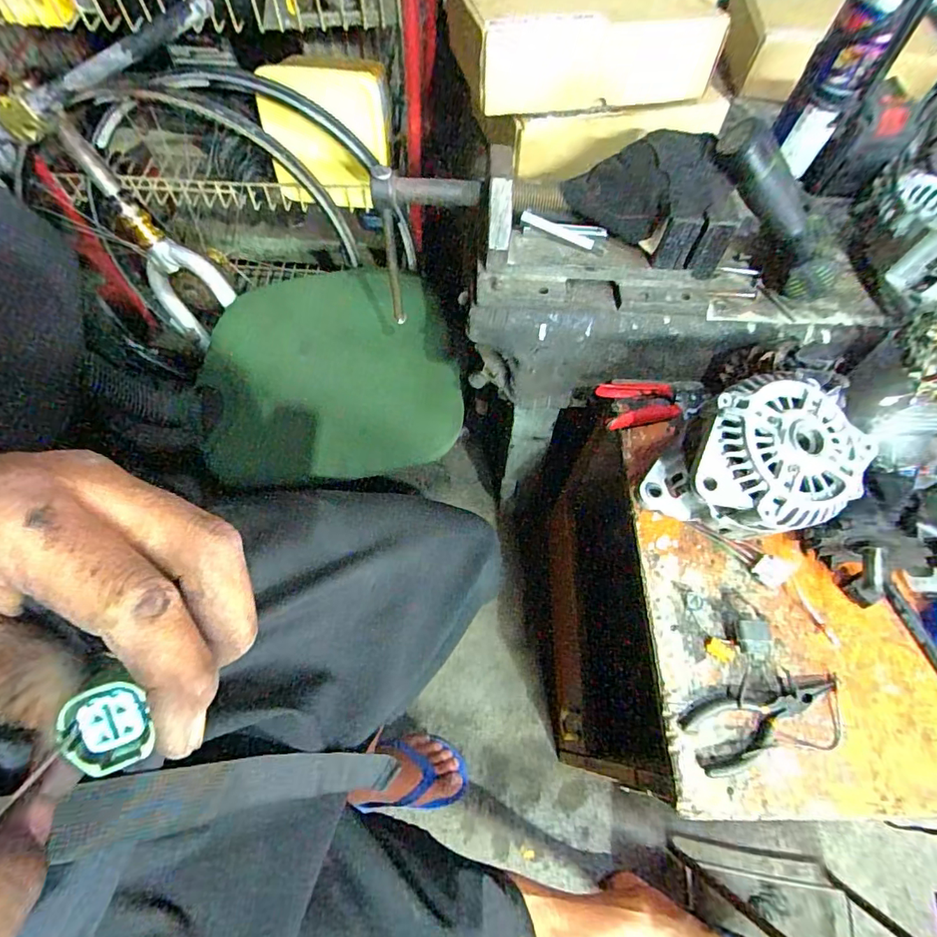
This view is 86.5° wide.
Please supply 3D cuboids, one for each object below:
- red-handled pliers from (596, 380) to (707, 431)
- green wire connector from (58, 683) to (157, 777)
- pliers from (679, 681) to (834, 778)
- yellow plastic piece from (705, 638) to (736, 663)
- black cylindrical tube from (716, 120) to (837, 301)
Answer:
[{"bbox_3d":[0.217,-0.076,0.575,0.130,0.030,0.061,-4,64,-4],"label":"red-handled pliers"},{"bbox_3d":[-0.104,0.073,0.145,0.019,0.017,0.024,-22,98,-21],"label":"green wire connector"},{"bbox_3d":[0.255,0.209,0.430,0.143,0.017,0.049,-21,66,-12],"label":"pliers"},{"bbox_3d":[0.231,0.167,0.457,0.026,0.006,0.015,28,65,11],"label":"yellow plastic piece"},{"bbox_3d":[0.321,-0.262,0.516,0.048,0.055,0.192,-48,110,-22],"label":"black cylindrical tube"}]

